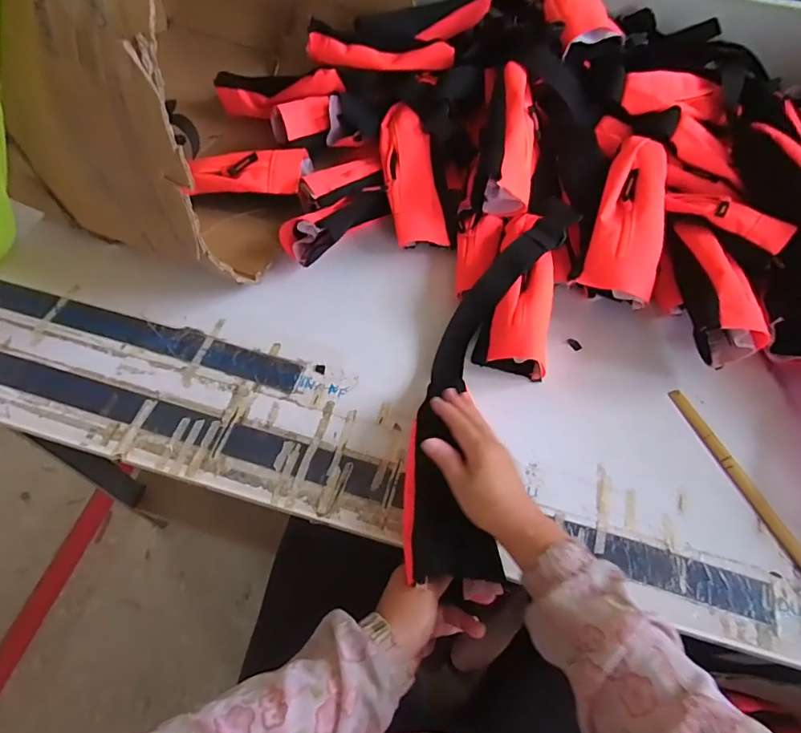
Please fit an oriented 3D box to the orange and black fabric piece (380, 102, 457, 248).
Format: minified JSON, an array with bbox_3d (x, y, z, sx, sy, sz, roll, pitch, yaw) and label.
[{"bbox_3d":[0.020,-0.268,0.698,0.089,0.032,0.204,-14,92,-11],"label":"orange and black fabric piece"}]

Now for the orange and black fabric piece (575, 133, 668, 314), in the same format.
[{"bbox_3d":[0.291,-0.195,0.626,0.084,0.041,0.217,12,81,3],"label":"orange and black fabric piece"}]

